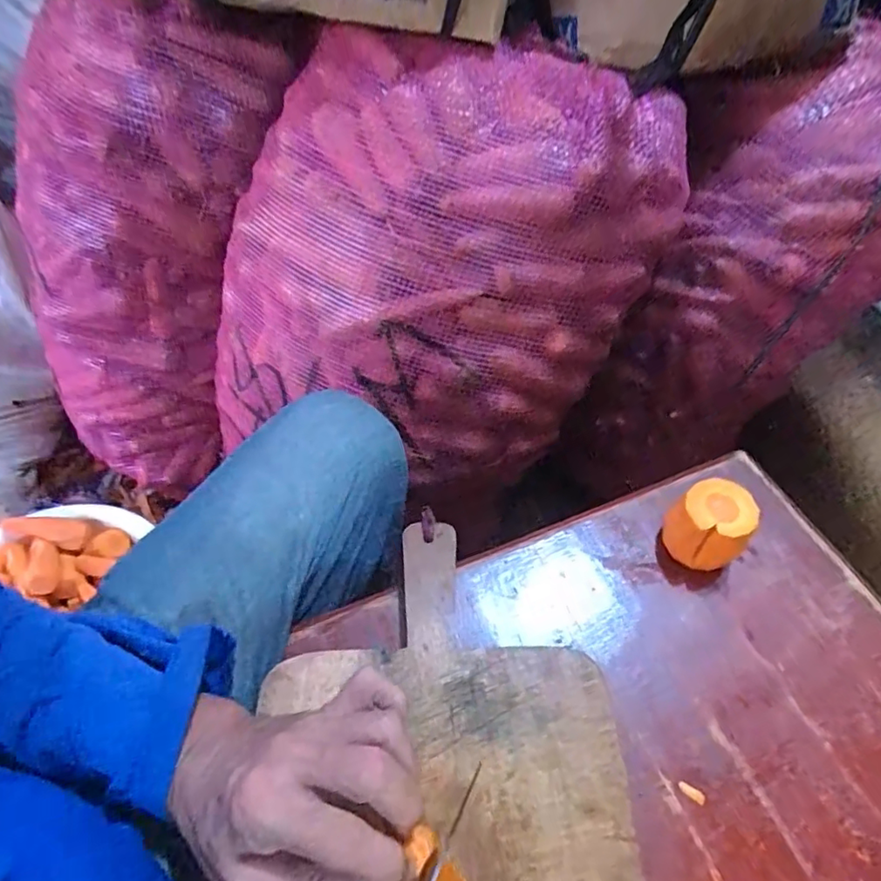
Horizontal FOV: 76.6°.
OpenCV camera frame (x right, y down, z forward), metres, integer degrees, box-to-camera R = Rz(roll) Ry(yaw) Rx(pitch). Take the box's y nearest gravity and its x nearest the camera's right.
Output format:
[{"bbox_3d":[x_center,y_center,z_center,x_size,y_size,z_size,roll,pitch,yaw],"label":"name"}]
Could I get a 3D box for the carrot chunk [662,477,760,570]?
[{"bbox_3d":[0.203,0.067,0.430,0.056,0.063,0.056,-23,57,-14],"label":"carrot chunk"}]

